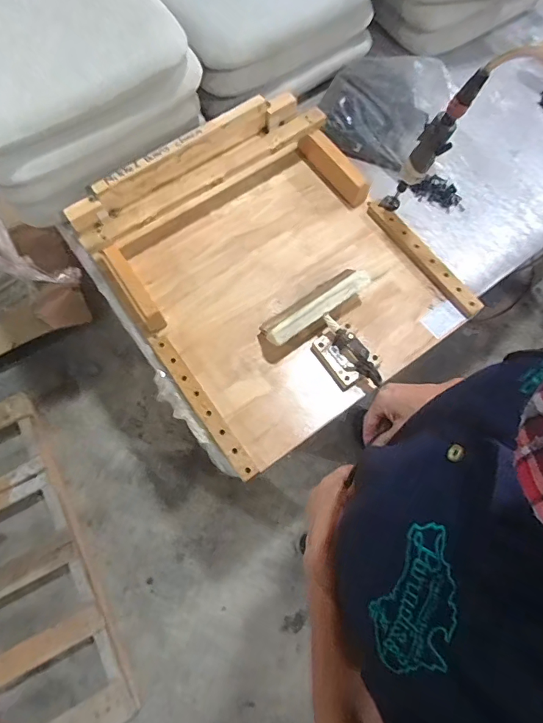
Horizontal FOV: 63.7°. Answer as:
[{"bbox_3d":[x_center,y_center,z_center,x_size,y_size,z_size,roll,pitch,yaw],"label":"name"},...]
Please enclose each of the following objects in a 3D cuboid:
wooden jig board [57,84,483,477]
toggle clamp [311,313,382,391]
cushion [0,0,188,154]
[{"bbox_3d":[-0.011,-0.192,0.836,0.549,0.100,0.623,-34,75,-12],"label":"wooden jig board"},{"bbox_3d":[0.138,-0.012,0.776,0.086,0.051,0.149,-33,74,-12],"label":"toggle clamp"},{"bbox_3d":[-0.399,-0.559,0.762,0.440,0.063,0.350,-31,74,-11],"label":"cushion"}]

